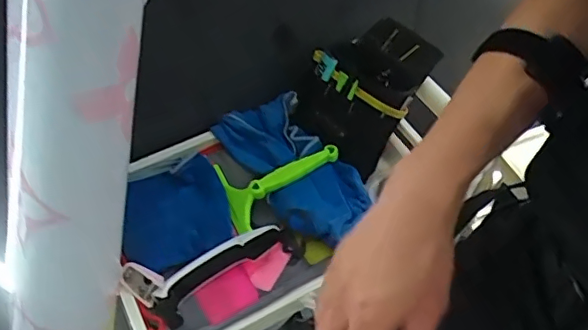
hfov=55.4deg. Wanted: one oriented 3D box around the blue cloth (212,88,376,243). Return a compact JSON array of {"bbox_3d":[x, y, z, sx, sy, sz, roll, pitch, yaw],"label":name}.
[{"bbox_3d":[0.006,-0.003,0.866,0.154,0.043,0.288,-31,57,-20],"label":"blue cloth"}]

